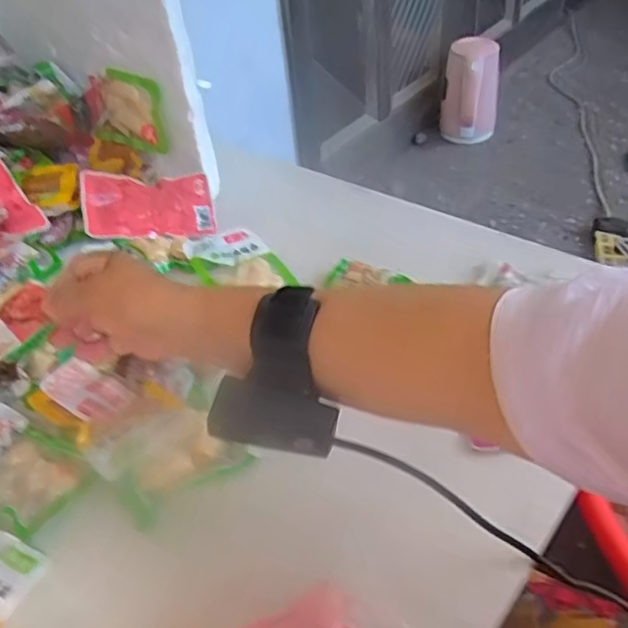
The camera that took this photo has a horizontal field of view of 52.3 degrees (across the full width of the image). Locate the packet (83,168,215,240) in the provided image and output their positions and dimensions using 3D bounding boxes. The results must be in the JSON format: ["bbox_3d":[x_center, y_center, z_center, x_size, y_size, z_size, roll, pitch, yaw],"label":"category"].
[{"bbox_3d":[-0.176,-0.117,0.689,0.137,0.014,0.080,0,68,-21],"label":"packet"}]

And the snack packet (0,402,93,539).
[{"bbox_3d":[-0.224,0.111,0.480,0.118,0.011,0.062,23,50,29],"label":"snack packet"}]

